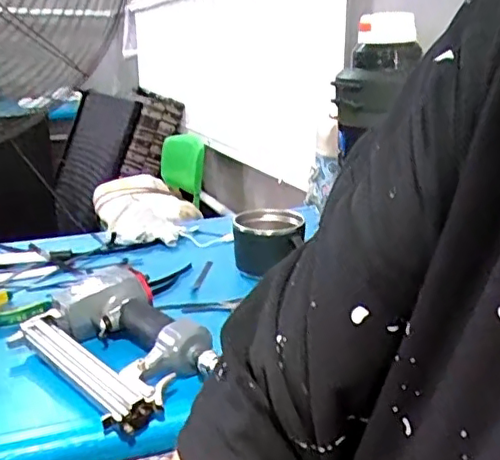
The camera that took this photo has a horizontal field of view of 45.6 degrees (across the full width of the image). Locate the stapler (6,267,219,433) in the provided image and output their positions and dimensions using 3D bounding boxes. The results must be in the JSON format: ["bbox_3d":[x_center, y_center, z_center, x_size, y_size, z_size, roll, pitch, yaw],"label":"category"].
[{"bbox_3d":[-0.129,0.116,0.619,0.155,0.060,0.232,-15,22,-42],"label":"stapler"}]

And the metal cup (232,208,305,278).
[{"bbox_3d":[0.027,0.021,0.892,0.101,0.079,0.116,1,17,4],"label":"metal cup"}]

